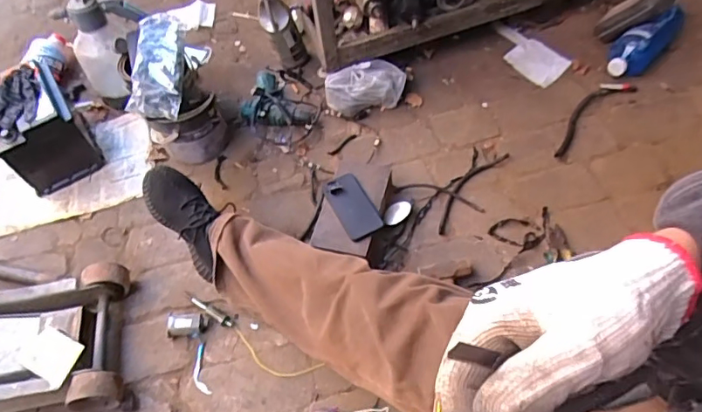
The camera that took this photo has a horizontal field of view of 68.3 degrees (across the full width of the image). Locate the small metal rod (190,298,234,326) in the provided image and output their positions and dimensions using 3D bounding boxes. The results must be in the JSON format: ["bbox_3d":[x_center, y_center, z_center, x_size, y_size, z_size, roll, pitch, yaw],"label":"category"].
[{"bbox_3d":[-0.265,0.203,0.985,0.091,0.017,0.018,24,61,19],"label":"small metal rod"}]

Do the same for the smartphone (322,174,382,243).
[{"bbox_3d":[0.004,-0.001,1.034,0.078,0.012,0.143,-26,58,-13],"label":"smartphone"}]

